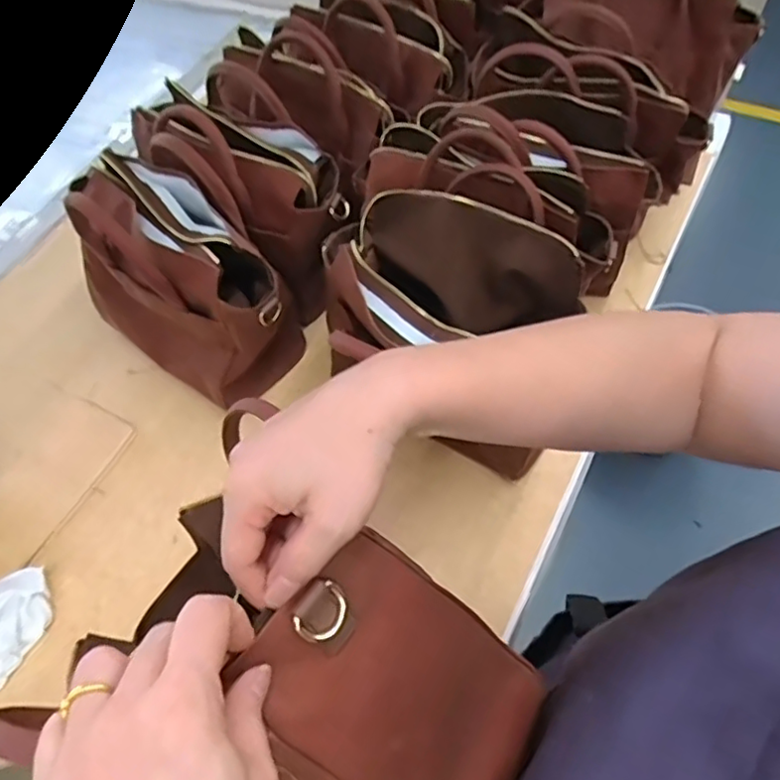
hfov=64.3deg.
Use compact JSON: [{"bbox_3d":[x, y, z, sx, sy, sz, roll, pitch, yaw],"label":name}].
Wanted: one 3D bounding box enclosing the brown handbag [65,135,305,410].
[{"bbox_3d":[-0.222,-0.120,0.664,0.265,0.206,0.141,37,67,24],"label":"brown handbag"}]

